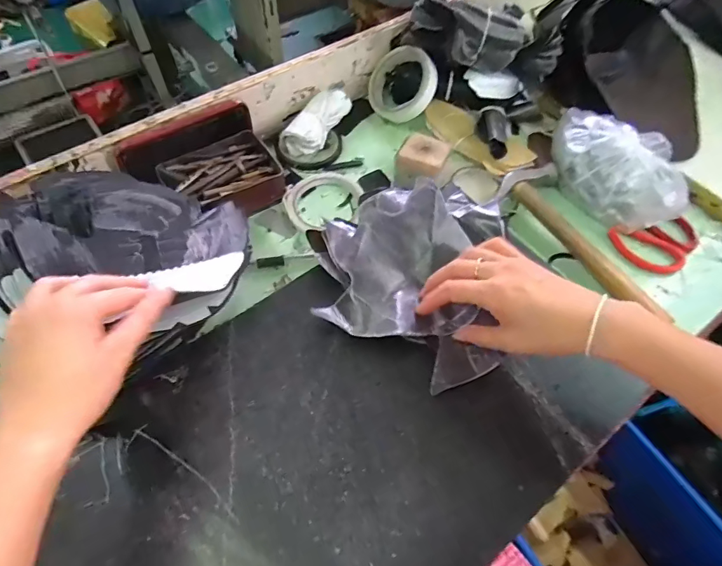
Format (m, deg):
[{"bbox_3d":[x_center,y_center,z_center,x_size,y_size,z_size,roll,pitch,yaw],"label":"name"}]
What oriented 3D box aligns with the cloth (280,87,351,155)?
[{"bbox_3d":[-0.053,-0.217,0.578,0.047,0.035,0.113,25,61,14],"label":"cloth"}]

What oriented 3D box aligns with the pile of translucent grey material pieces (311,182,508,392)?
[{"bbox_3d":[0.070,-0.015,0.437,0.219,0.060,0.211,-21,57,-13],"label":"pile of translucent grey material pieces"}]

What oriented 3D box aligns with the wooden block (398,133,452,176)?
[{"bbox_3d":[0.074,-0.152,0.511,0.051,0.016,0.047,21,60,11],"label":"wooden block"}]

